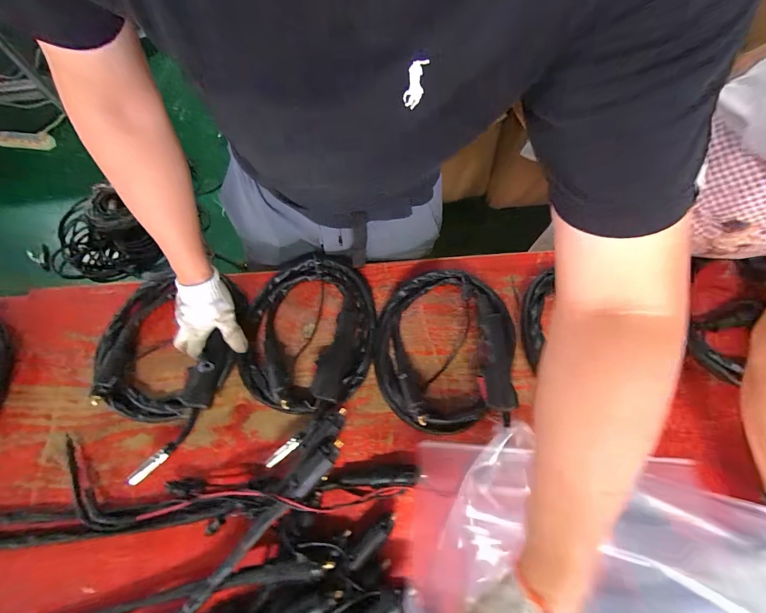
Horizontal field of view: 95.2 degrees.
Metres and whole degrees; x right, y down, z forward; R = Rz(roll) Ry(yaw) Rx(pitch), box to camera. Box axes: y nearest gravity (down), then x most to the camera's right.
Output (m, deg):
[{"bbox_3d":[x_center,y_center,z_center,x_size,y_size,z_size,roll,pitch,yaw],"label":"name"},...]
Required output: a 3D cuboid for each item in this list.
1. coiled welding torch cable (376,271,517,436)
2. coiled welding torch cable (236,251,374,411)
[{"bbox_3d":[0.101,0.070,0.597,0.229,0.052,0.264,7,68,2],"label":"coiled welding torch cable"},{"bbox_3d":[-0.128,0.043,0.623,0.221,0.050,0.278,5,68,2],"label":"coiled welding torch cable"}]

